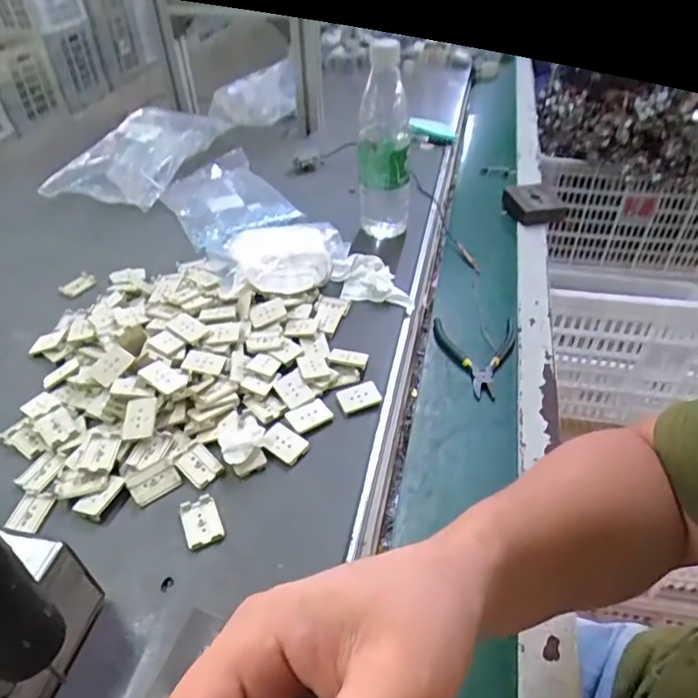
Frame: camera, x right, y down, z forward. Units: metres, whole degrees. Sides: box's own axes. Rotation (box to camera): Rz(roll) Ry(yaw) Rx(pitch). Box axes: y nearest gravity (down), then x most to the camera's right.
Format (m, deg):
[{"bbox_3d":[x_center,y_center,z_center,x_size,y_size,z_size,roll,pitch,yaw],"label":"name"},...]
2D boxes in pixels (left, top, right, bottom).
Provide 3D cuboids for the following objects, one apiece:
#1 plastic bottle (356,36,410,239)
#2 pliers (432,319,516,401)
[{"bbox_3d":[0.044,-0.243,0.672,0.066,0.223,0.057,6,42,7],"label":"plastic bottle"},{"bbox_3d":[0.144,0.006,0.608,0.092,0.011,0.120,1,44,2],"label":"pliers"}]

